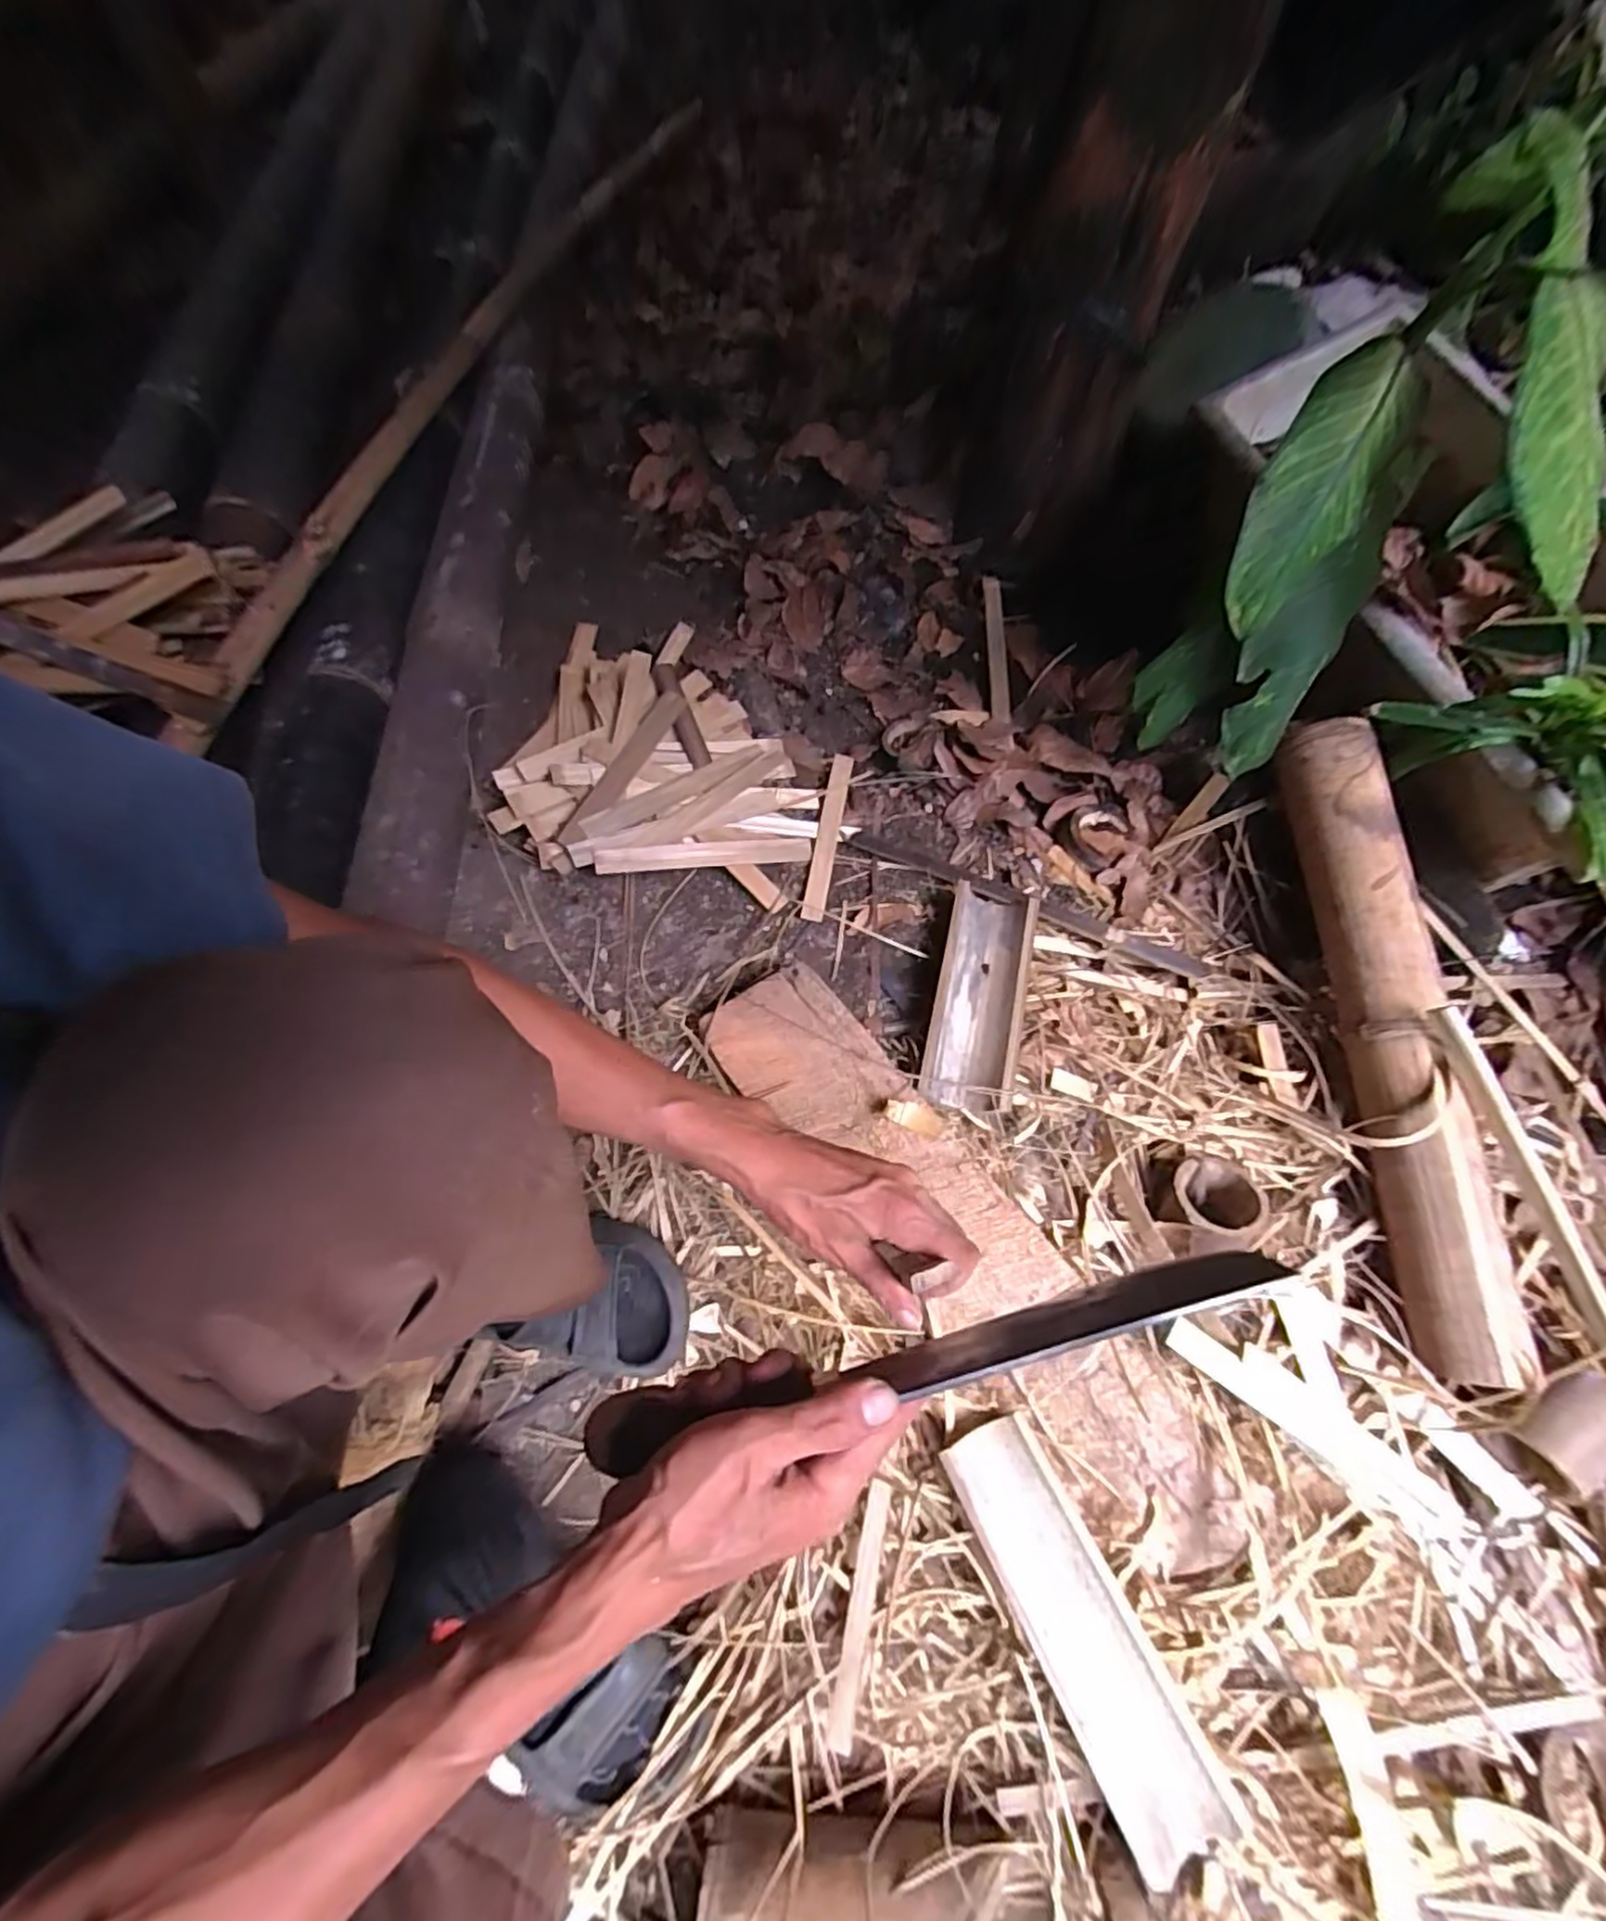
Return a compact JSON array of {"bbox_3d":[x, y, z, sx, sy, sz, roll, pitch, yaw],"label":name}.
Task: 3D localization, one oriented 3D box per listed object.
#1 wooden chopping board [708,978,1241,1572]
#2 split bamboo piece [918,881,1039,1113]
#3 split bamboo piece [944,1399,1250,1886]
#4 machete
[{"bbox_3d":[0.110,0.227,0.592,0.141,0.061,0.527,-39,72,-17],"label":"wooden chopping board"},{"bbox_3d":[0.168,0.035,0.691,0.085,0.048,0.231,14,66,5],"label":"split bamboo piece"},{"bbox_3d":[0.176,0.423,0.465,0.069,0.031,0.227,-24,68,-12],"label":"split bamboo piece"},{"bbox_3d":[0.053,0.180,0.326,0.318,0.028,0.026,-16,66,5],"label":"machete"}]

